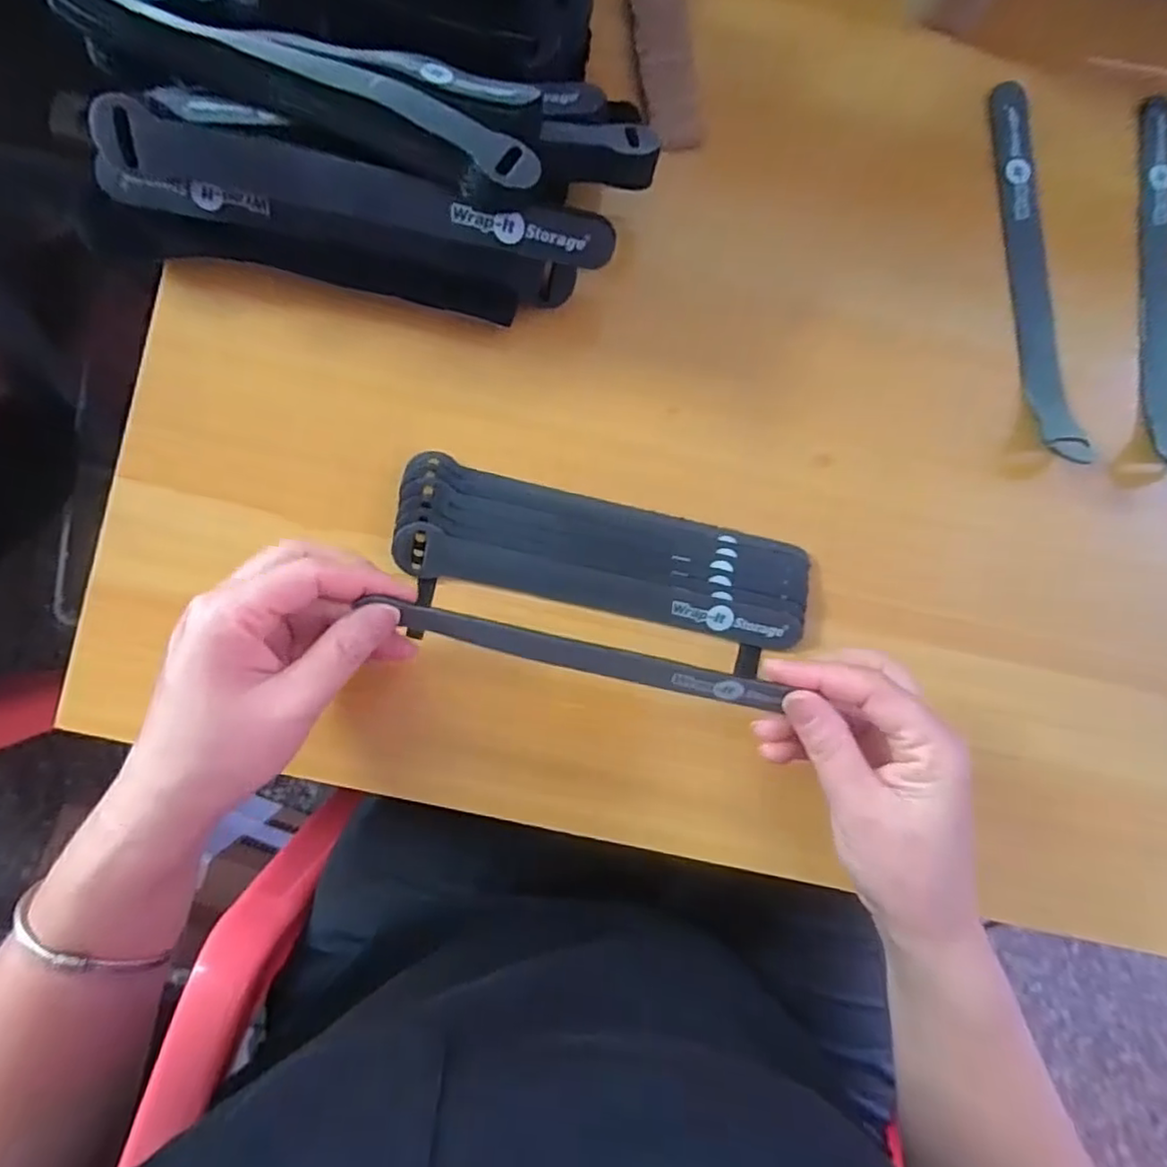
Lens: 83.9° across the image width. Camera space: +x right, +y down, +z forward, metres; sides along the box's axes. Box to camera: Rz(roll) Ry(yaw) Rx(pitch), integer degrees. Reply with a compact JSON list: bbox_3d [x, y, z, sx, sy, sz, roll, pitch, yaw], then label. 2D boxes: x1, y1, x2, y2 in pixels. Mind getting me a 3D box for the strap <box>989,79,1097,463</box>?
[{"bbox_3d":[0.228,-0.160,0.328,0.021,0.017,0.202,-6,85,4],"label":"strap"}]

